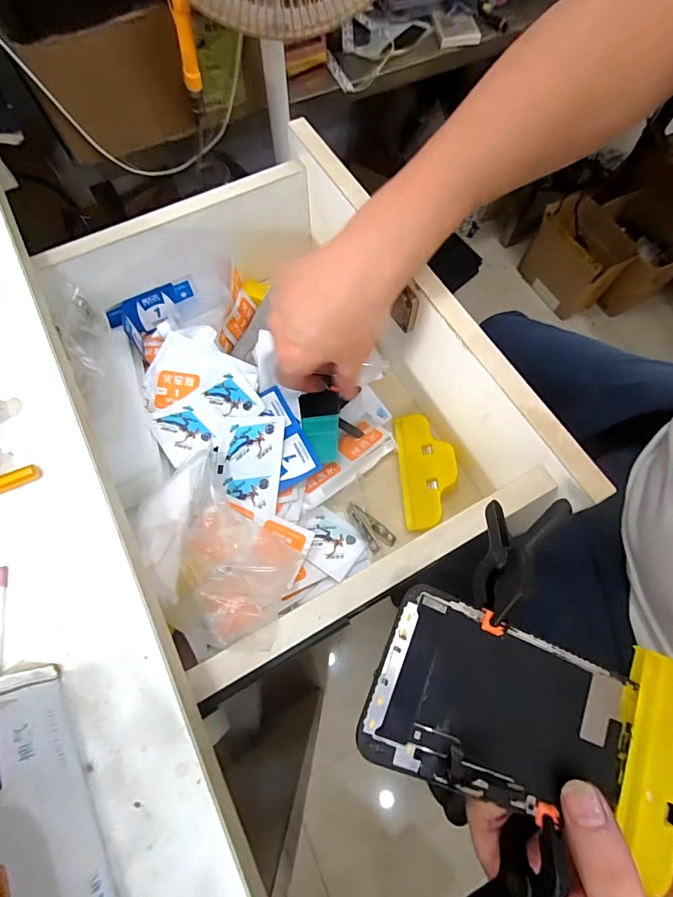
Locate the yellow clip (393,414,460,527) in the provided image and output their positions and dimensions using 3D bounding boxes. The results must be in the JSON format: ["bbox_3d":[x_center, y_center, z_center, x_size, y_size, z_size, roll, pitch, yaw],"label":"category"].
[{"bbox_3d":[0.076,0.017,0.346,0.041,0.027,0.096,-4,69,0],"label":"yellow clip"}]

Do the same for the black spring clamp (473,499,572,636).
[{"bbox_3d":[0.079,0.055,0.192,0.015,0.046,0.060,29,80,-10],"label":"black spring clamp"}]

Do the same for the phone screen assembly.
[{"bbox_3d":[0.076,0.115,0.179,0.134,0.004,0.066,27,75,-13],"label":"phone screen assembly"}]

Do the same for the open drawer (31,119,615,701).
[{"bbox_3d":[-0.053,-0.044,0.325,0.273,0.120,0.345,-28,71,-9],"label":"open drawer"}]

